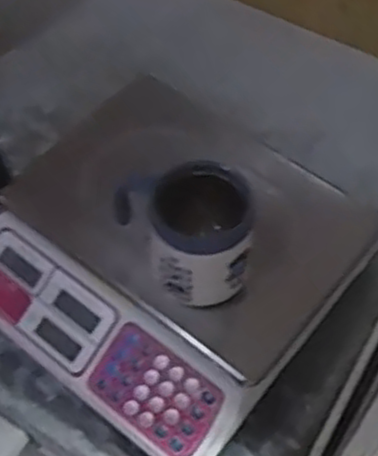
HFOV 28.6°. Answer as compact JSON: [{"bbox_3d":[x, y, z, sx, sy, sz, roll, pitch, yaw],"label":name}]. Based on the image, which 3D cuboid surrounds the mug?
[{"bbox_3d":[-0.004,0.007,0.651,0.119,0.098,0.086,-3,56,-3],"label":"mug"}]

